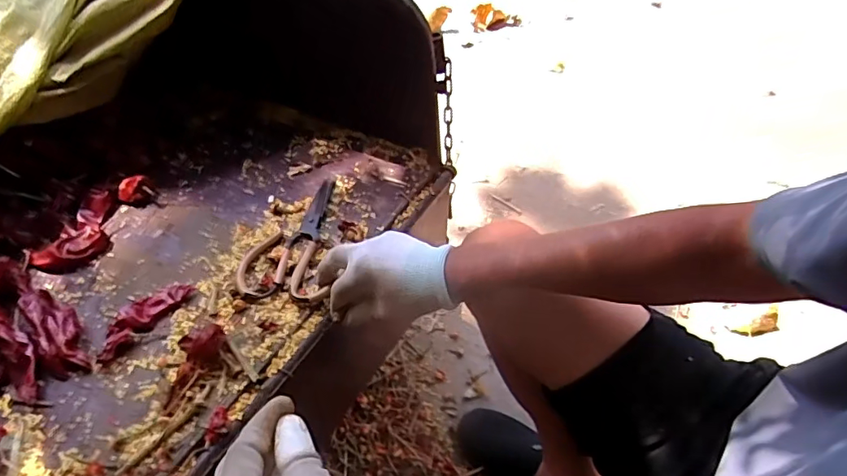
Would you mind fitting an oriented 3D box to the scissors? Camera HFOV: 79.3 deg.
[{"bbox_3d":[-0.137,-0.003,0.585,0.102,0.016,0.183,5,47,10],"label":"scissors"}]

